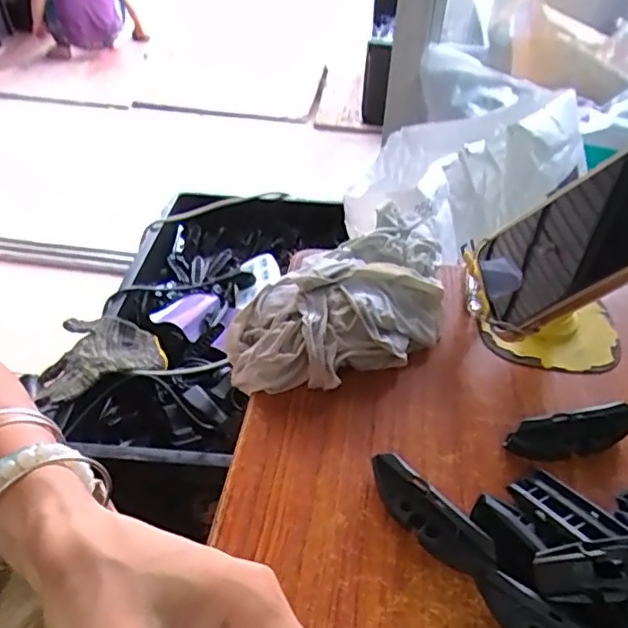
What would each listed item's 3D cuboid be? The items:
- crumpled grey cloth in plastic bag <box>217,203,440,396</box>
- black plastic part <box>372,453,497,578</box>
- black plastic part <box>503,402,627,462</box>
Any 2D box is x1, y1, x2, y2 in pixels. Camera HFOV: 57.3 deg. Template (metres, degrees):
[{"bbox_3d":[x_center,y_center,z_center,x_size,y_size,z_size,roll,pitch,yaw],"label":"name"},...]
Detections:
[{"bbox_3d":[0.025,-0.006,0.369,0.169,0.038,0.096,-28,50,-31],"label":"crumpled grey cloth in plastic bag"},{"bbox_3d":[0.052,0.095,0.266,0.017,0.024,0.067,-31,52,-33],"label":"black plastic part"},{"bbox_3d":[0.139,0.065,0.306,0.069,0.022,0.018,-8,42,-14],"label":"black plastic part"}]

